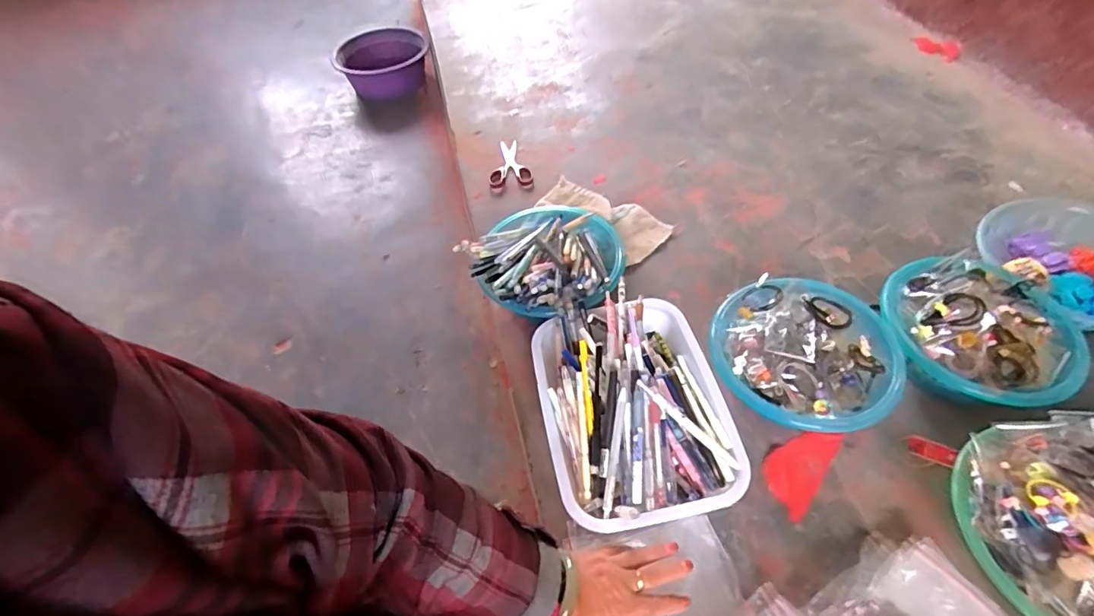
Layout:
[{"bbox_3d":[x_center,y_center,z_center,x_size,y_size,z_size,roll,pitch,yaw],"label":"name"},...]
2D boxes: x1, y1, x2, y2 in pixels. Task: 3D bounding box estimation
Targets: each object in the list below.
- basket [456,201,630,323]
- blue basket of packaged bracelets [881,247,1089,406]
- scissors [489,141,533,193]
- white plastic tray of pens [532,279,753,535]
[{"bbox_3d":[0.011,-0.071,0.796,0.225,0.101,0.239,26,59,21],"label":"basket"},{"bbox_3d":[0.564,0.030,0.683,0.214,0.109,0.211,-2,53,2],"label":"blue basket of packaged bracelets"},{"bbox_3d":[-0.076,-0.295,1.047,0.084,0.012,0.162,-6,53,-1],"label":"scissors"},{"bbox_3d":[0.108,0.114,0.639,0.221,0.108,0.287,-11,53,-5],"label":"white plastic tray of pens"}]

